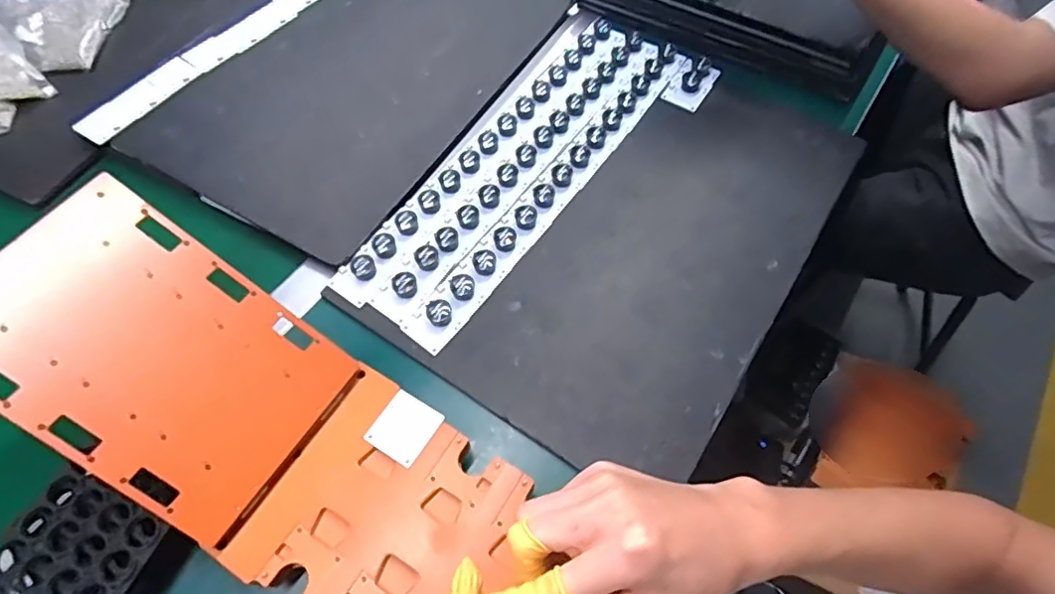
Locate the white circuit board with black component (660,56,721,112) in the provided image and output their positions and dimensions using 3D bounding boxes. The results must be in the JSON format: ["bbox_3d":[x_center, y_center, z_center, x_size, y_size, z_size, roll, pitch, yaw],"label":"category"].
[{"bbox_3d":[0.196,-0.257,0.681,0.046,0.022,0.069,30,65,15],"label":"white circuit board with black component"}]

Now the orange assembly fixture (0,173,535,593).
[{"bbox_3d":[-0.201,0.089,0.417,0.390,0.053,0.162,36,65,-4],"label":"orange assembly fixture"}]

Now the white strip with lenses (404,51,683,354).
[{"bbox_3d":[0.038,-0.131,0.609,0.047,0.017,0.469,32,66,16],"label":"white strip with lenses"}]

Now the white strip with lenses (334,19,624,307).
[{"bbox_3d":[-0.037,-0.174,0.631,0.046,0.014,0.470,32,66,16],"label":"white strip with lenses"}]

